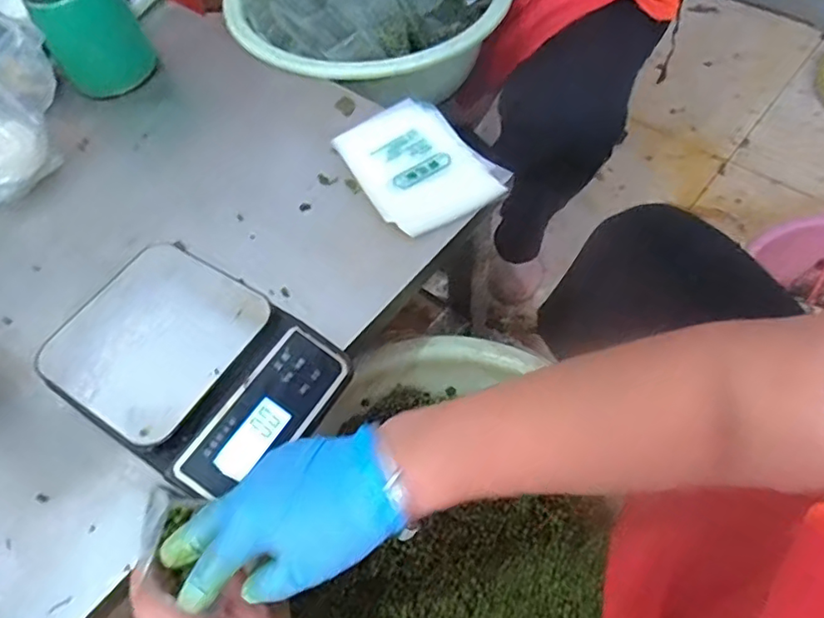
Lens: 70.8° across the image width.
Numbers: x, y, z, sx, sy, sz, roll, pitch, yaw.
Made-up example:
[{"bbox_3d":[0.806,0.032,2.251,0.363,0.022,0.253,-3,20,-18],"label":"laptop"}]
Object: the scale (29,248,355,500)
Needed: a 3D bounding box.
[{"bbox_3d":[-0.174,0.048,0.468,0.206,0.056,0.149,27,64,19],"label":"scale"}]

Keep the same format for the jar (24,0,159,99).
[{"bbox_3d":[-0.378,-0.336,0.679,0.099,0.151,0.089,-26,60,-12],"label":"jar"}]

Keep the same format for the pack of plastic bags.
[{"bbox_3d":[0.007,-0.147,0.594,0.126,0.024,0.159,-27,60,-13],"label":"pack of plastic bags"}]

